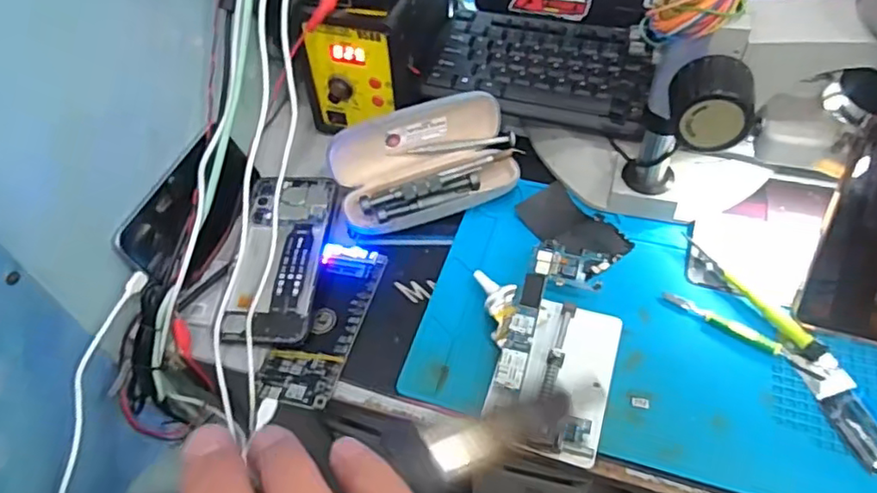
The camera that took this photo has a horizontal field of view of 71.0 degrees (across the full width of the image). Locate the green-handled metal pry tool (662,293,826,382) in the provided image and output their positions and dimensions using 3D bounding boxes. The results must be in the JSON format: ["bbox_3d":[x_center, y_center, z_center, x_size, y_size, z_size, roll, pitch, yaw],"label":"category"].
[{"bbox_3d":[0.225,0.064,0.459,0.118,0.006,0.011,30,60,25],"label":"green-handled metal pry tool"}]

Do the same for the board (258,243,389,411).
[{"bbox_3d":[-0.091,0.058,0.484,0.058,0.014,0.140,11,54,13],"label":"board"}]

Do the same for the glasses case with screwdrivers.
[{"bbox_3d":[-0.009,-0.076,0.548,0.165,0.067,0.088,-20,53,-11],"label":"glasses case with screwdrivers"}]

